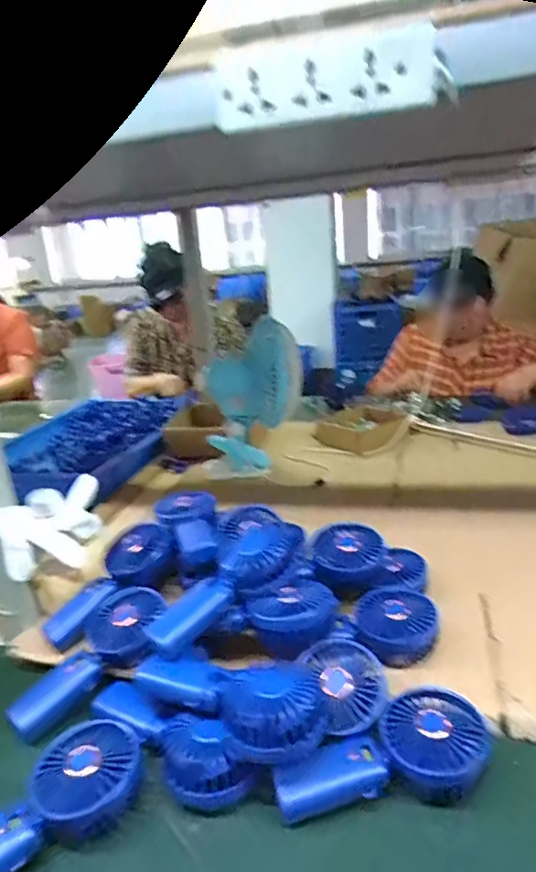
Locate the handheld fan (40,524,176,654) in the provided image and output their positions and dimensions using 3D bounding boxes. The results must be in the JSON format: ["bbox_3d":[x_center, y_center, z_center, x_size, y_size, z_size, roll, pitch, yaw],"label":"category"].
[{"bbox_3d":[-0.184,0.187,0.657,0.068,0.058,0.185,14,46,45],"label":"handheld fan"}]

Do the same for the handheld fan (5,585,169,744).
[{"bbox_3d":[-0.178,0.244,0.572,0.076,0.038,0.185,12,44,42],"label":"handheld fan"}]

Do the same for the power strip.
[{"bbox_3d":[0.040,-0.277,0.412,0.166,0.048,0.030,1,19,17],"label":"power strip"}]

